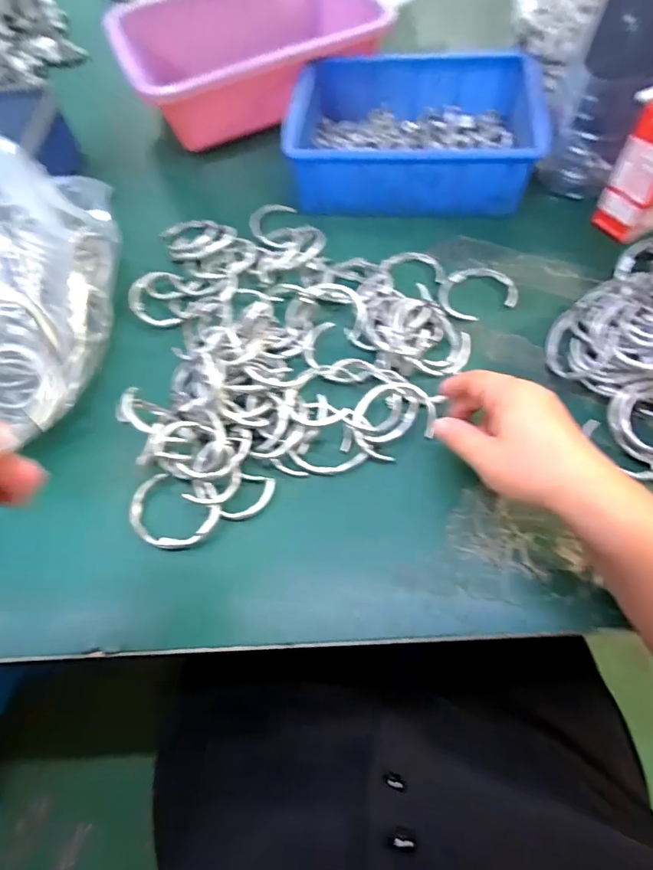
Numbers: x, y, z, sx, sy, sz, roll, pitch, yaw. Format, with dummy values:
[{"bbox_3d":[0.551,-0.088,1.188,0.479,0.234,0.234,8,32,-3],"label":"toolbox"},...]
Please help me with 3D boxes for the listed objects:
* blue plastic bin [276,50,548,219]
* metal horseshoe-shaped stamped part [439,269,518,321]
[{"bbox_3d":[0.090,-0.319,0.491,0.242,0.065,0.168,4,63,5],"label":"blue plastic bin"},{"bbox_3d":[0.137,-0.132,0.425,0.068,0.004,0.055,-20,64,-7],"label":"metal horseshoe-shaped stamped part"}]

